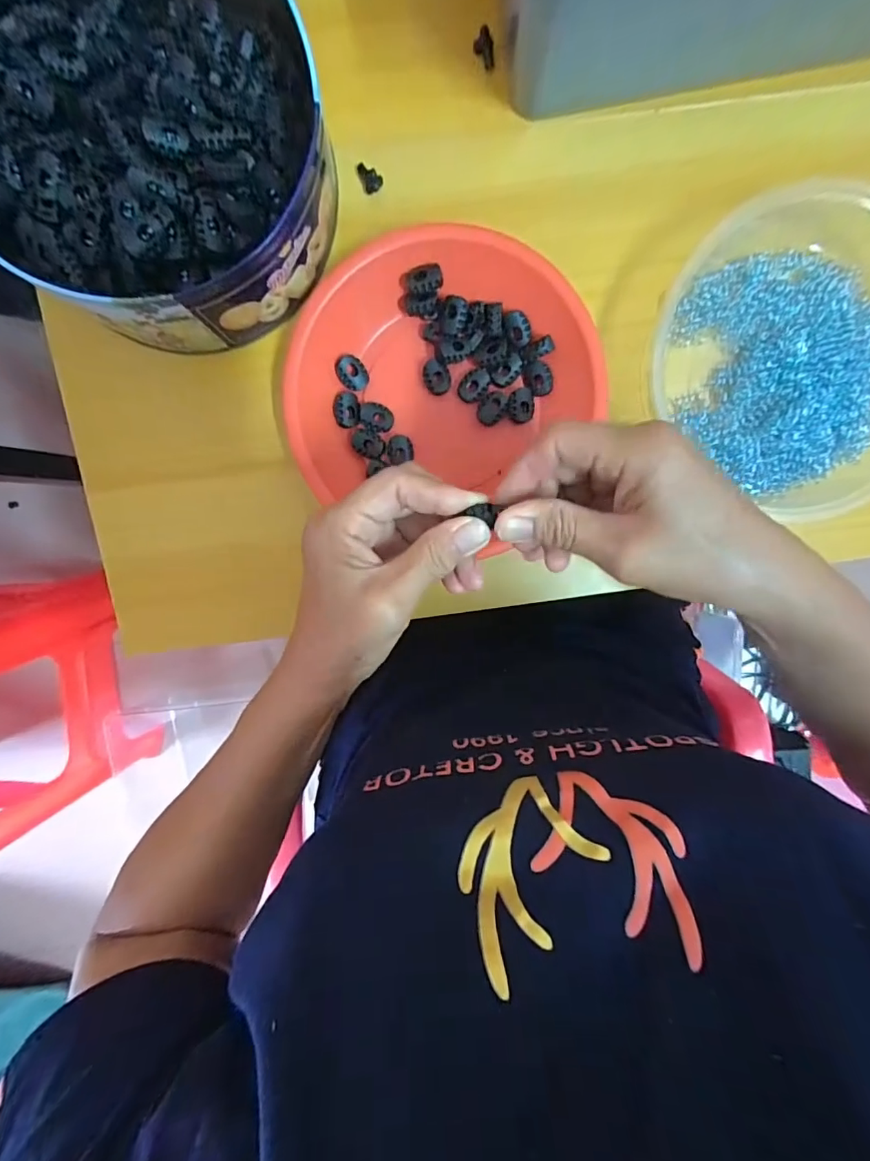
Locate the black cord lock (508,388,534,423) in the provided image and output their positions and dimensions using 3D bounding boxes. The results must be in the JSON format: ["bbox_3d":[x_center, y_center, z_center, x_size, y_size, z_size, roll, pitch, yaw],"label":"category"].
[{"bbox_3d":[0.057,-0.116,0.327,0.018,0.004,0.022,-1,99,-1],"label":"black cord lock"}]

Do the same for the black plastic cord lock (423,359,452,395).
[{"bbox_3d":[0.001,-0.132,0.321,0.017,0.005,0.021,-1,99,-1],"label":"black plastic cord lock"}]

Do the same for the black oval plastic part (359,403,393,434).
[{"bbox_3d":[-0.038,-0.108,0.326,0.022,0.004,0.017,18,98,-4],"label":"black oval plastic part"}]

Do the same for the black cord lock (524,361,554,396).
[{"bbox_3d":[0.068,-0.132,0.324,0.016,0.007,0.022,-27,99,3],"label":"black cord lock"}]

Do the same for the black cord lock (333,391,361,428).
[{"bbox_3d":[-0.058,-0.112,0.323,0.017,0.006,0.023,-2,99,-1],"label":"black cord lock"}]

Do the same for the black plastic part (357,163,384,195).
[{"bbox_3d":[-0.041,-0.247,0.304,0.017,0.005,0.011,31,97,-6],"label":"black plastic part"}]

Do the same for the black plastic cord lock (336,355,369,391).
[{"bbox_3d":[-0.053,-0.134,0.319,0.023,0.004,0.018,42,88,-22],"label":"black plastic cord lock"}]

